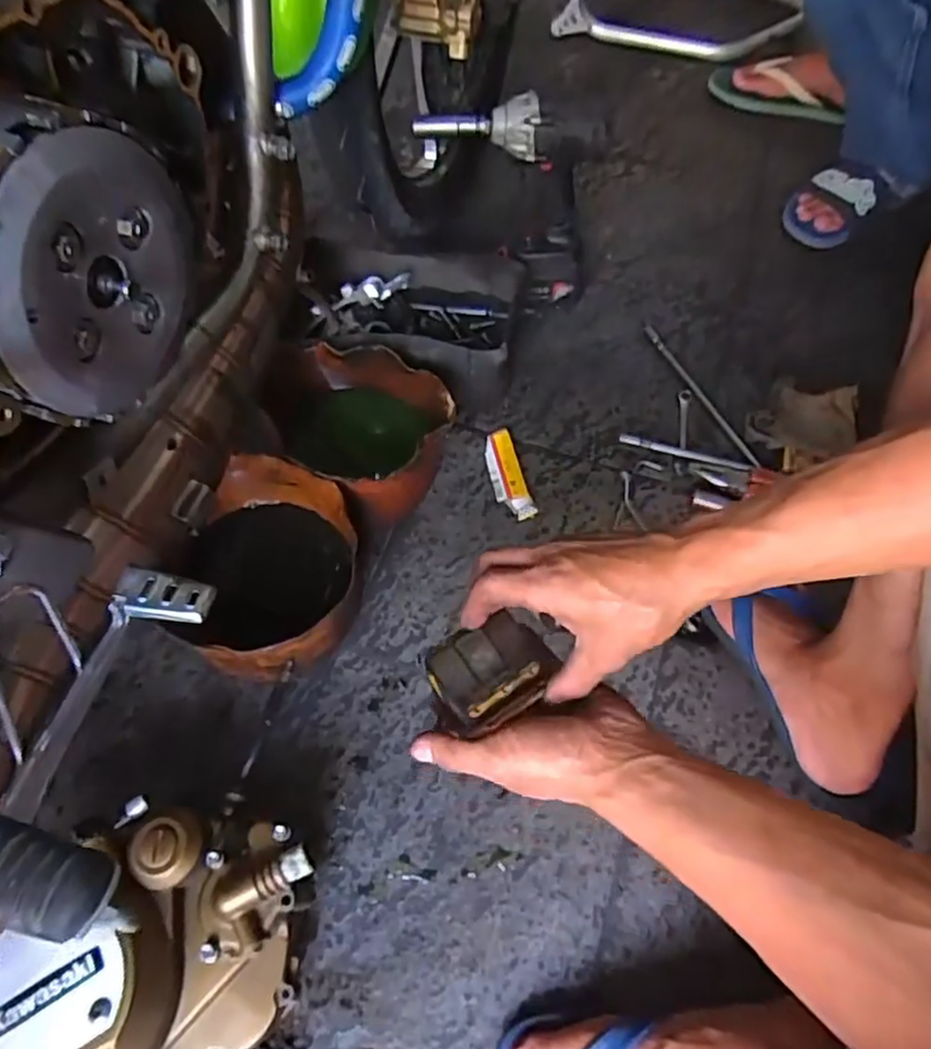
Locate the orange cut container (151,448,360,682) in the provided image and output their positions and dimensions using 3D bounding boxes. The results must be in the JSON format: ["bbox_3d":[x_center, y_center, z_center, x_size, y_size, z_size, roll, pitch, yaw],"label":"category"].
[{"bbox_3d":[-0.181,0.039,0.644,0.186,0.094,0.162,20,62,11],"label":"orange cut container"}]

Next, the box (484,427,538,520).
[{"bbox_3d":[0.046,-0.056,0.751,0.035,0.023,0.107,-14,61,-8],"label":"box"}]

